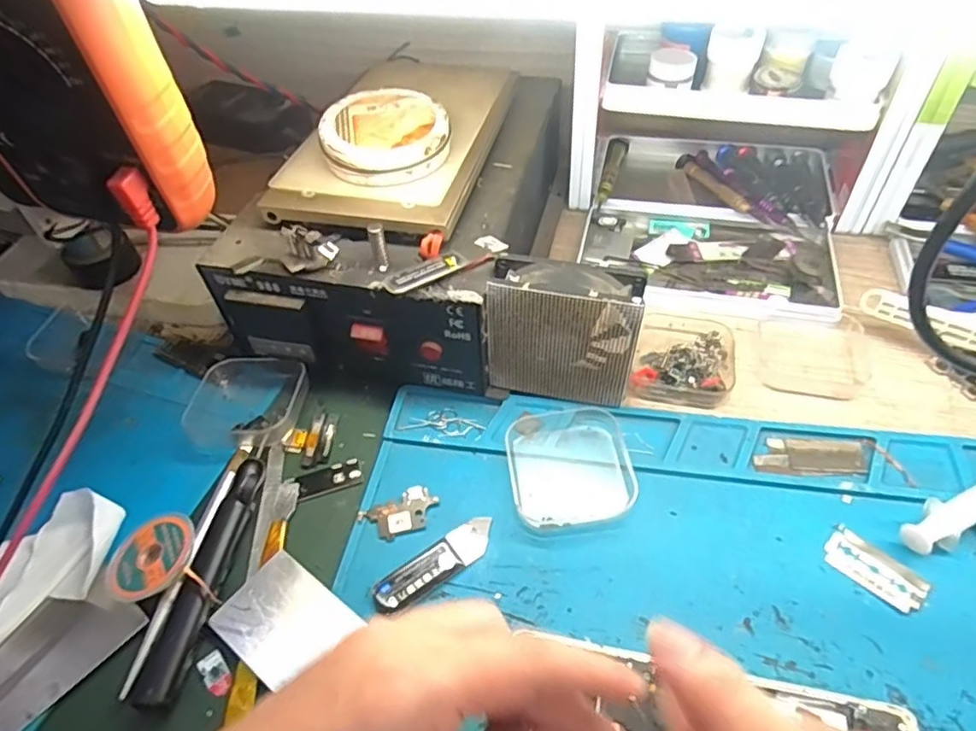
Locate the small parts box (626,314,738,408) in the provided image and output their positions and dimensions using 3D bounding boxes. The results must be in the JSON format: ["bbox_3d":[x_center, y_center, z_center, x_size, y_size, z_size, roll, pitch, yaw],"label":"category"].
[{"bbox_3d":[0.124,-0.007,0.375,0.059,0.020,0.066,11,51,14],"label":"small parts box"}]

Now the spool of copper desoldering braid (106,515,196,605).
[{"bbox_3d":[-0.168,0.096,0.298,0.045,0.012,0.040,-24,52,-16],"label":"spool of copper desoldering braid"}]

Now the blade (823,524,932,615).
[{"bbox_3d":[0.183,0.096,0.283,0.022,0.004,0.043,-38,56,-25],"label":"blade"}]

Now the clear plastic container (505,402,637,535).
[{"bbox_3d":[0.043,0.053,0.325,0.062,0.012,0.072,-8,49,-2],"label":"clear plastic container"}]

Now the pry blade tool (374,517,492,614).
[{"bbox_3d":[-0.025,0.098,0.296,0.067,0.005,0.020,-31,54,-20],"label":"pry blade tool"}]

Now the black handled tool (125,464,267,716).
[{"bbox_3d":[-0.140,0.100,0.296,0.020,0.013,0.121,3,50,7],"label":"black handled tool"}]

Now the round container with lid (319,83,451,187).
[{"bbox_3d":[-0.059,-0.134,0.351,0.070,0.028,0.072,-2,49,3],"label":"round container with lid"}]

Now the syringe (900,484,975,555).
[{"bbox_3d":[0.240,0.067,0.295,0.090,0.014,0.020,-26,52,-17],"label":"syringe"}]

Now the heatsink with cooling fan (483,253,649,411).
[{"bbox_3d":[0.041,-0.017,0.336,0.080,0.085,0.030,6,50,10],"label":"heatsink with cooling fan"}]

